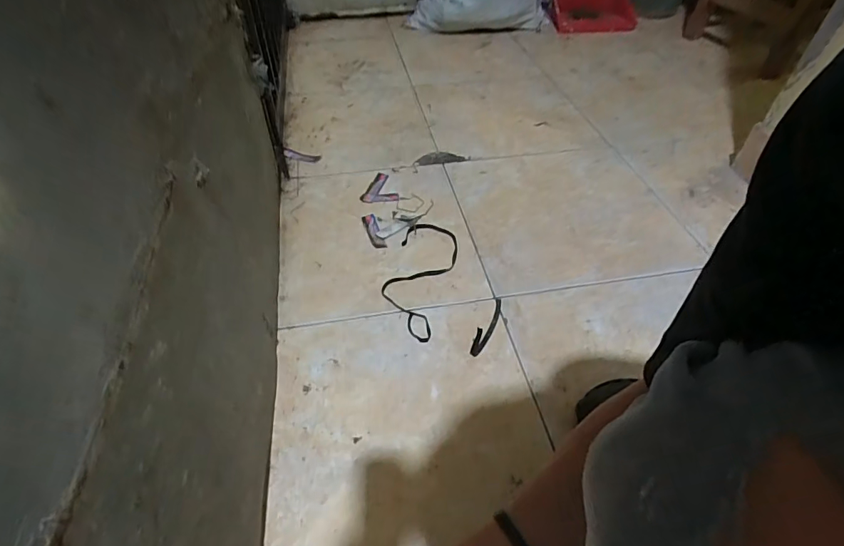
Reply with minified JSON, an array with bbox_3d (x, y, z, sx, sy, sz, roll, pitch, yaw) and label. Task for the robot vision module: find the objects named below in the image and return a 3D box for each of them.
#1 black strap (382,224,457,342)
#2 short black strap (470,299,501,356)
[{"bbox_3d":[-0.004,0.002,0.777,0.100,0.008,0.257,10,47,11],"label":"black strap"},{"bbox_3d":[0.101,0.067,0.678,0.016,0.048,0.115,20,50,19],"label":"short black strap"}]

